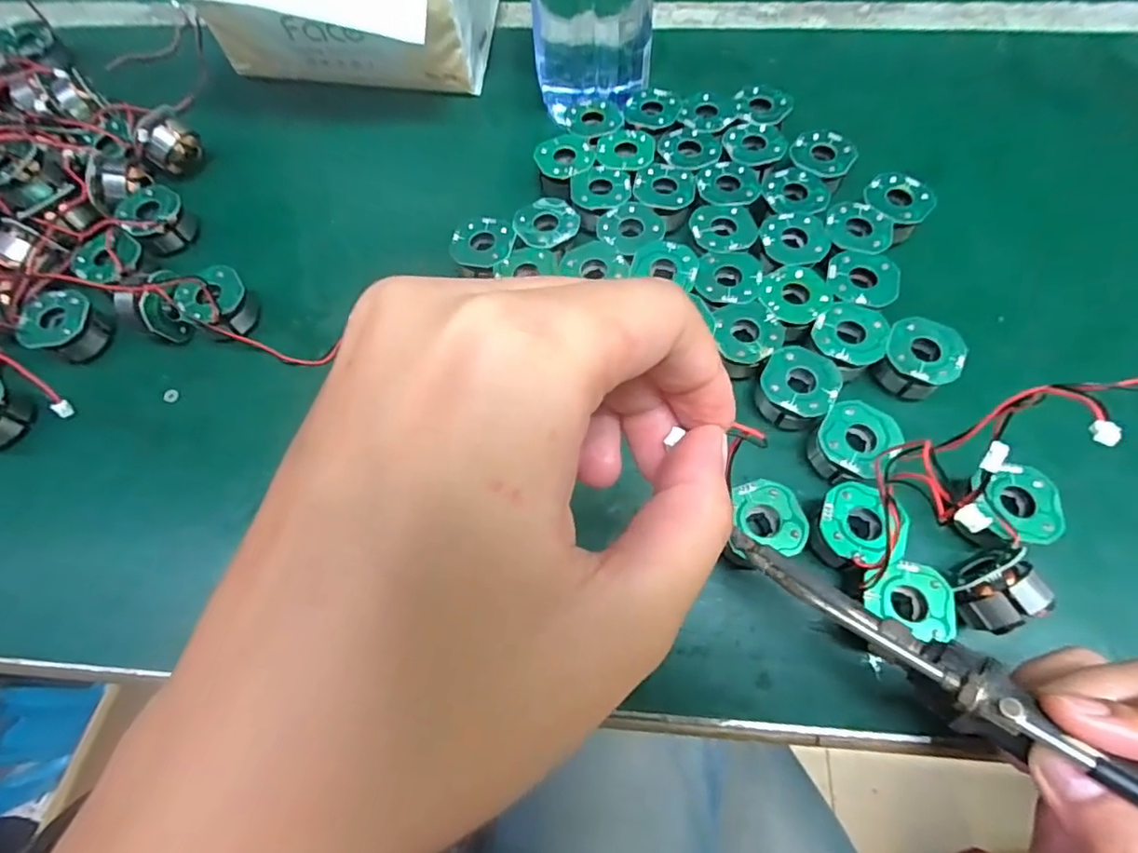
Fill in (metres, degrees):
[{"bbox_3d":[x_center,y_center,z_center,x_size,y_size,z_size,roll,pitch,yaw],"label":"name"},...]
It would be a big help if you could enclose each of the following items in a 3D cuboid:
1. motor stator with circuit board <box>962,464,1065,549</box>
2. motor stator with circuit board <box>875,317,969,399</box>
[{"bbox_3d":[0.170,0.032,0.219,0.025,0.024,0.029,-11,66,-2],"label":"motor stator with circuit board"},{"bbox_3d":[0.151,-0.028,0.245,0.029,0.021,0.029,-1,66,2],"label":"motor stator with circuit board"}]

